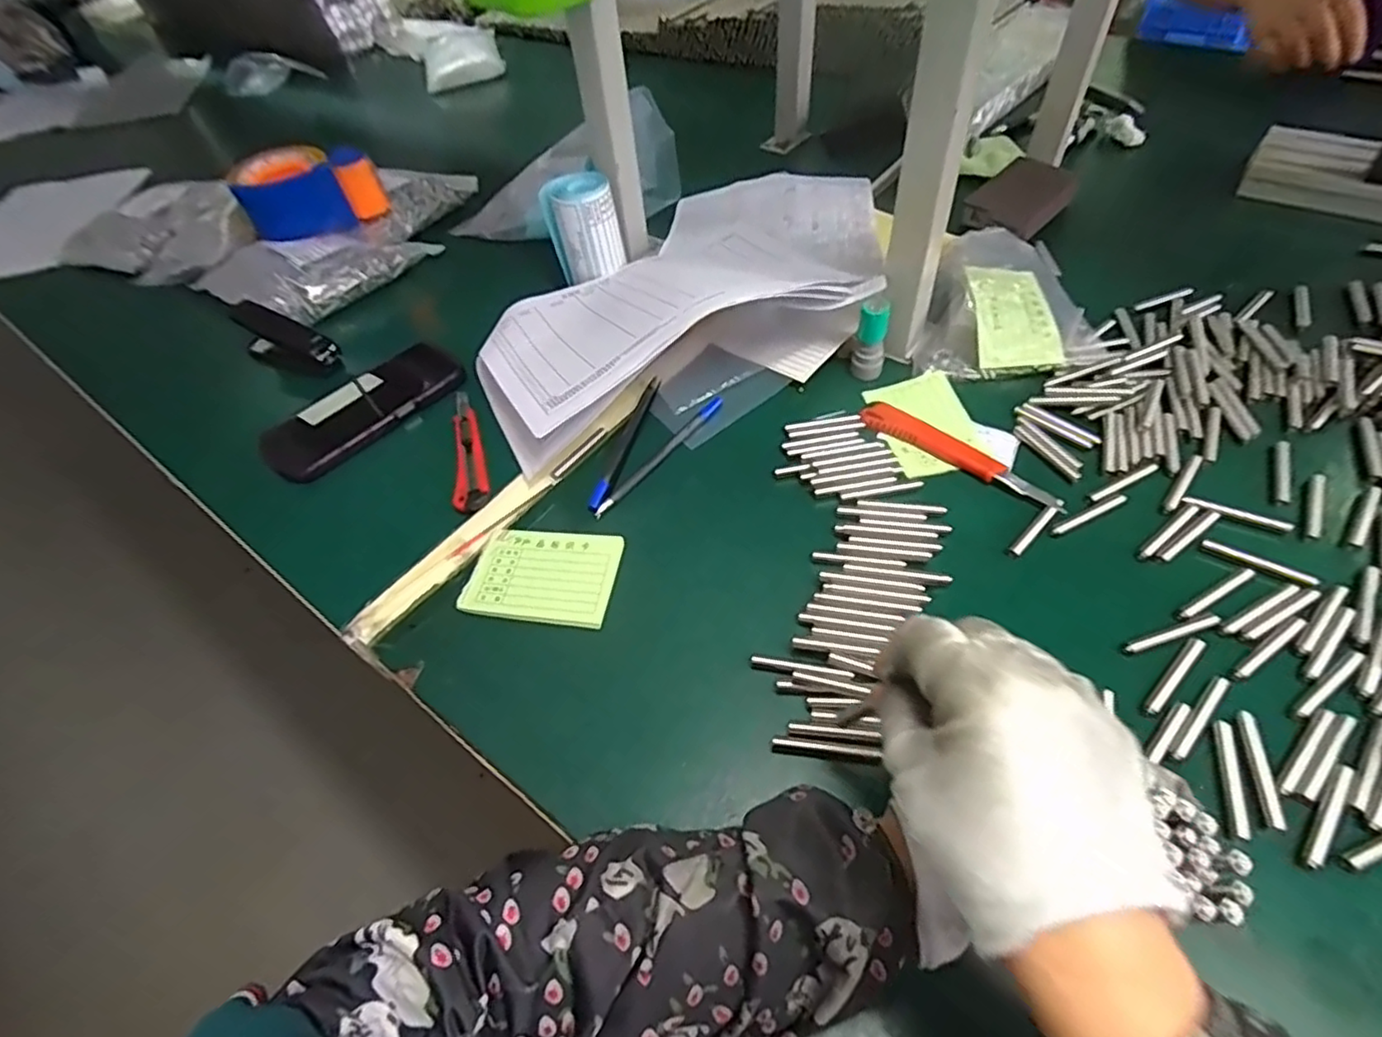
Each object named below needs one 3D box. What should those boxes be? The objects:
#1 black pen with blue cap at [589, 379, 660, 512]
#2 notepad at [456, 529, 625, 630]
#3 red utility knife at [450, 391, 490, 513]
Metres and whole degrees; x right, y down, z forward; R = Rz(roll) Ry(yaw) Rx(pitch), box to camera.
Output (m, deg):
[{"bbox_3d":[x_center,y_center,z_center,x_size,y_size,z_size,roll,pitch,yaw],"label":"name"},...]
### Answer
[{"bbox_3d":[-0.049,-0.062,0.502,0.013,0.004,0.144,10,53,14],"label":"black pen with blue cap"},{"bbox_3d":[-0.098,0.036,0.426,0.094,0.006,0.065,5,52,10],"label":"notepad"},{"bbox_3d":[-0.174,-0.058,0.508,0.025,0.011,0.132,-13,51,-4],"label":"red utility knife"}]

